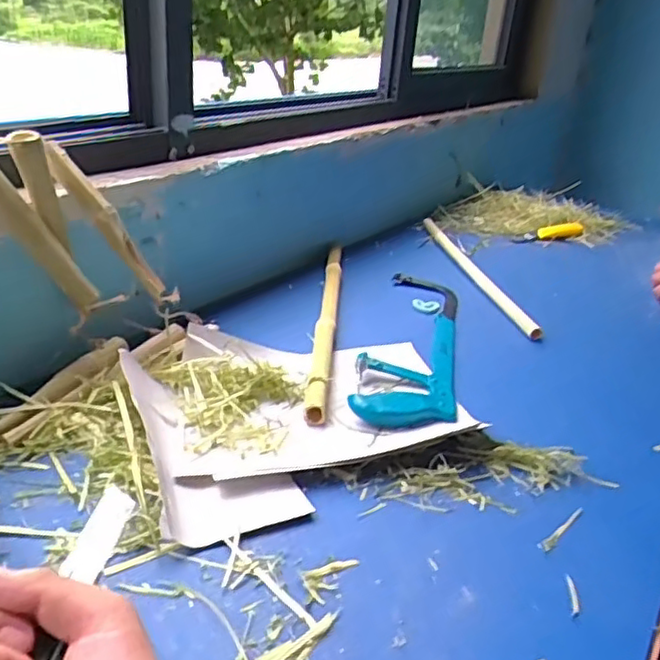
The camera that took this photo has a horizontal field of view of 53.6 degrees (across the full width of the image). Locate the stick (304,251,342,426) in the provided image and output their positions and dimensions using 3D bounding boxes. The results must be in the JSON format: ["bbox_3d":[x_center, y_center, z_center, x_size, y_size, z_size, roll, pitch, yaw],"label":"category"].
[{"bbox_3d":[-0.003,-0.022,0.850,0.025,0.021,0.476,7,28,0],"label":"stick"}]

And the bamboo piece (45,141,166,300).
[{"bbox_3d":[-0.226,-0.108,0.666,0.022,0.181,0.020,-26,24,15],"label":"bamboo piece"}]

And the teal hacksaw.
[{"bbox_3d":[0.107,0.005,0.822,0.108,0.022,0.405,10,28,7],"label":"teal hacksaw"}]

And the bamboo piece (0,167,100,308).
[{"bbox_3d":[-0.274,-0.092,0.612,0.024,0.162,0.029,-27,28,10],"label":"bamboo piece"}]

